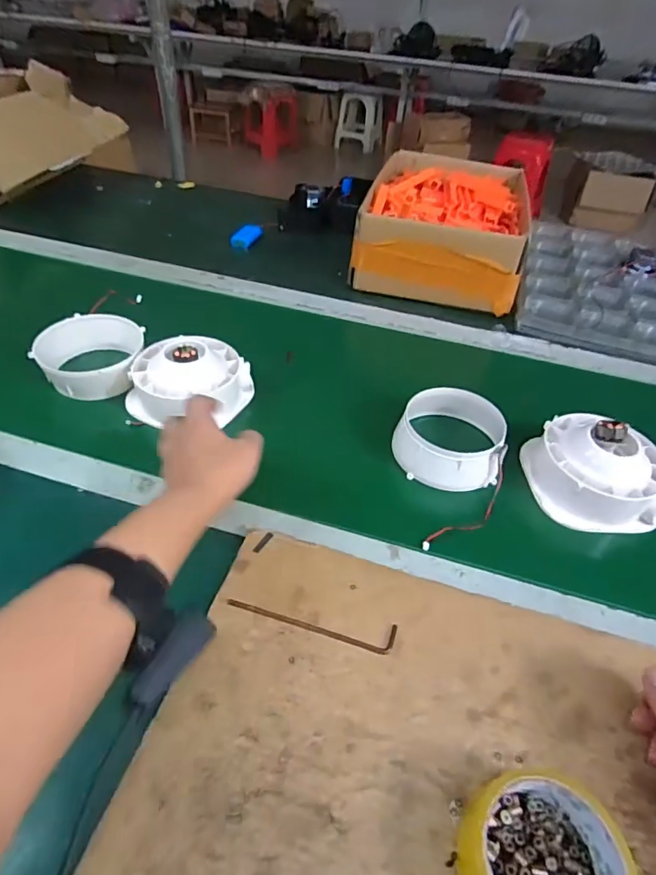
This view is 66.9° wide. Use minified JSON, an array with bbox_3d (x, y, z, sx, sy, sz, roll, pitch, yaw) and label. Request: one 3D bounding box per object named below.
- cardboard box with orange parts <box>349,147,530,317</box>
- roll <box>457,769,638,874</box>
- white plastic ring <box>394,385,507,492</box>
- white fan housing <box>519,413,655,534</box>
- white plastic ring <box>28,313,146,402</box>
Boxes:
[{"bbox_3d":[0.212,-0.394,0.909,0.268,0.121,0.376,12,45,8],"label":"cardboard box with orange parts"},{"bbox_3d":[0.125,0.254,0.297,0.091,0.042,0.086,2,44,-2],"label":"roll"},{"bbox_3d":[0.140,0.003,0.566,0.118,0.057,0.105,21,47,16],"label":"white plastic ring"},{"bbox_3d":[0.296,0.024,0.540,0.127,0.071,0.127,1,45,-4],"label":"white fan housing"},{"bbox_3d":[-0.306,-0.109,0.643,0.122,0.051,0.123,-5,45,-9],"label":"white plastic ring"}]

